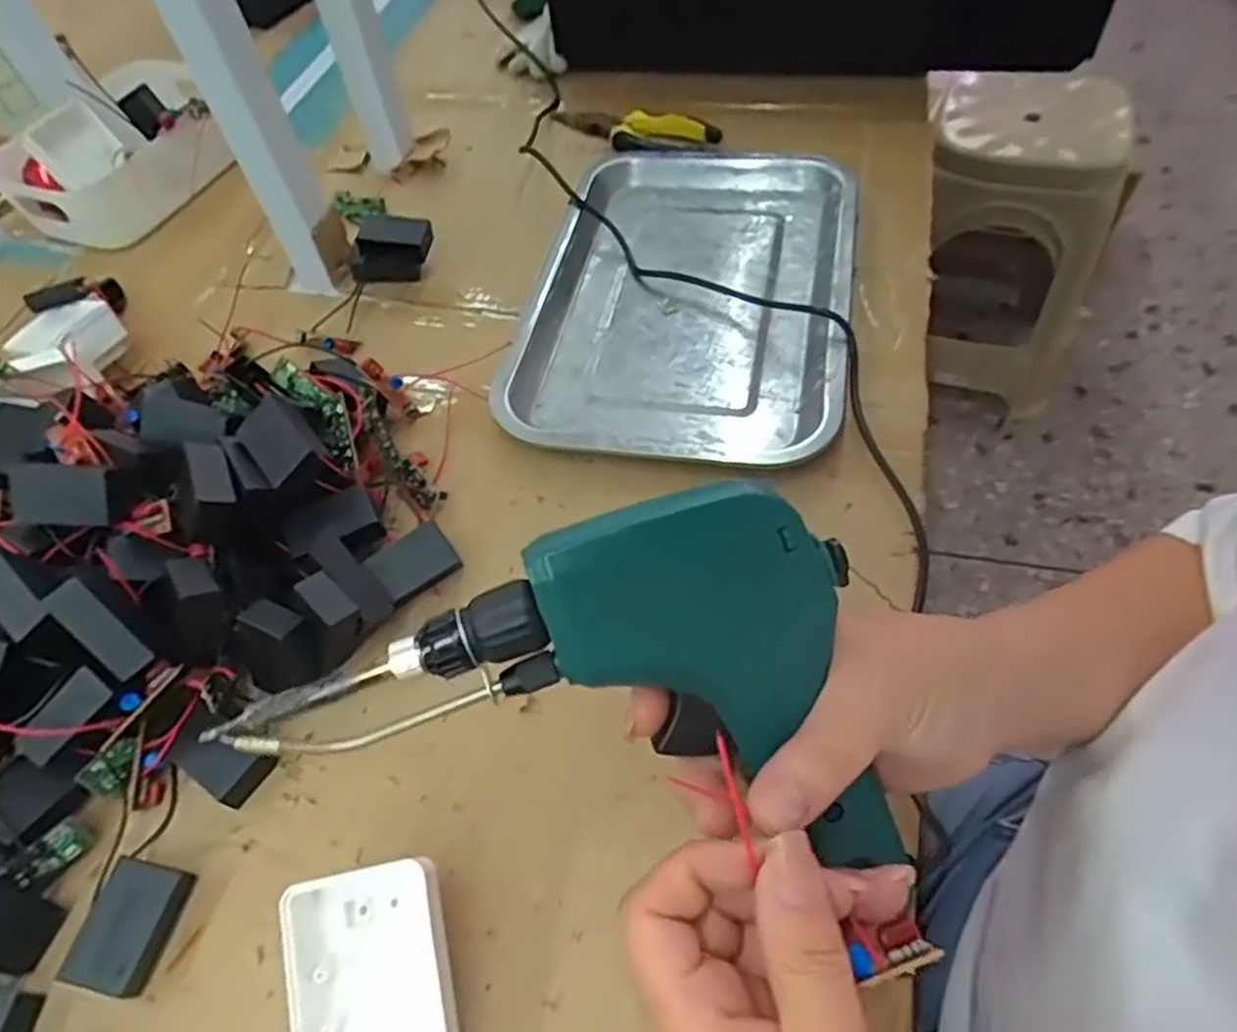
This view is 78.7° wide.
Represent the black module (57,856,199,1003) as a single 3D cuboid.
[{"bbox_3d":[-0.205,0.172,0.317,0.031,0.017,0.047,9,57,11],"label":"black module"}]

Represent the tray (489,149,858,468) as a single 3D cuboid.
[{"bbox_3d":[0.051,-0.158,0.513,0.206,0.025,0.303,8,57,10],"label":"tray"}]

